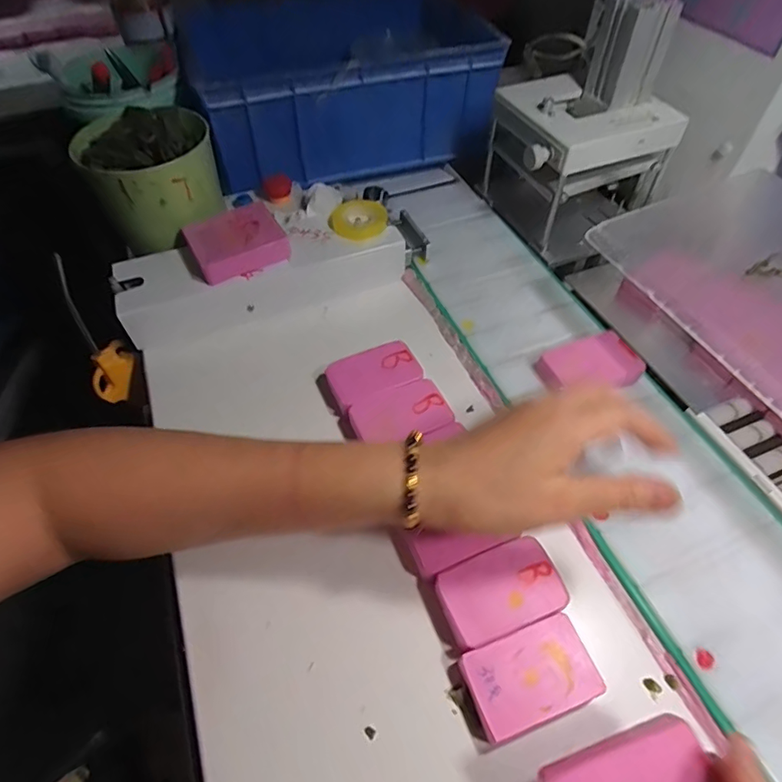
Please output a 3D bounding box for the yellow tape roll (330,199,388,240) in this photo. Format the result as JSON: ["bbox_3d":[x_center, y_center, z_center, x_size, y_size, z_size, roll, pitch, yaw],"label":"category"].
[{"bbox_3d":[-0.030,-0.163,0.478,0.050,0.012,0.050,-1,53,1],"label":"yellow tape roll"}]

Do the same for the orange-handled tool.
[{"bbox_3d":[-0.264,-0.050,0.442,0.039,0.133,0.020,-25,27,-17],"label":"orange-handled tool"}]

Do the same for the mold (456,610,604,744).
[{"bbox_3d":[0.076,0.159,0.279,0.069,0.018,0.043,-17,54,-12],"label":"mold"}]

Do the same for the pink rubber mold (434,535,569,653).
[{"bbox_3d":[0.065,0.123,0.305,0.071,0.022,0.045,-18,54,-12],"label":"pink rubber mold"}]

